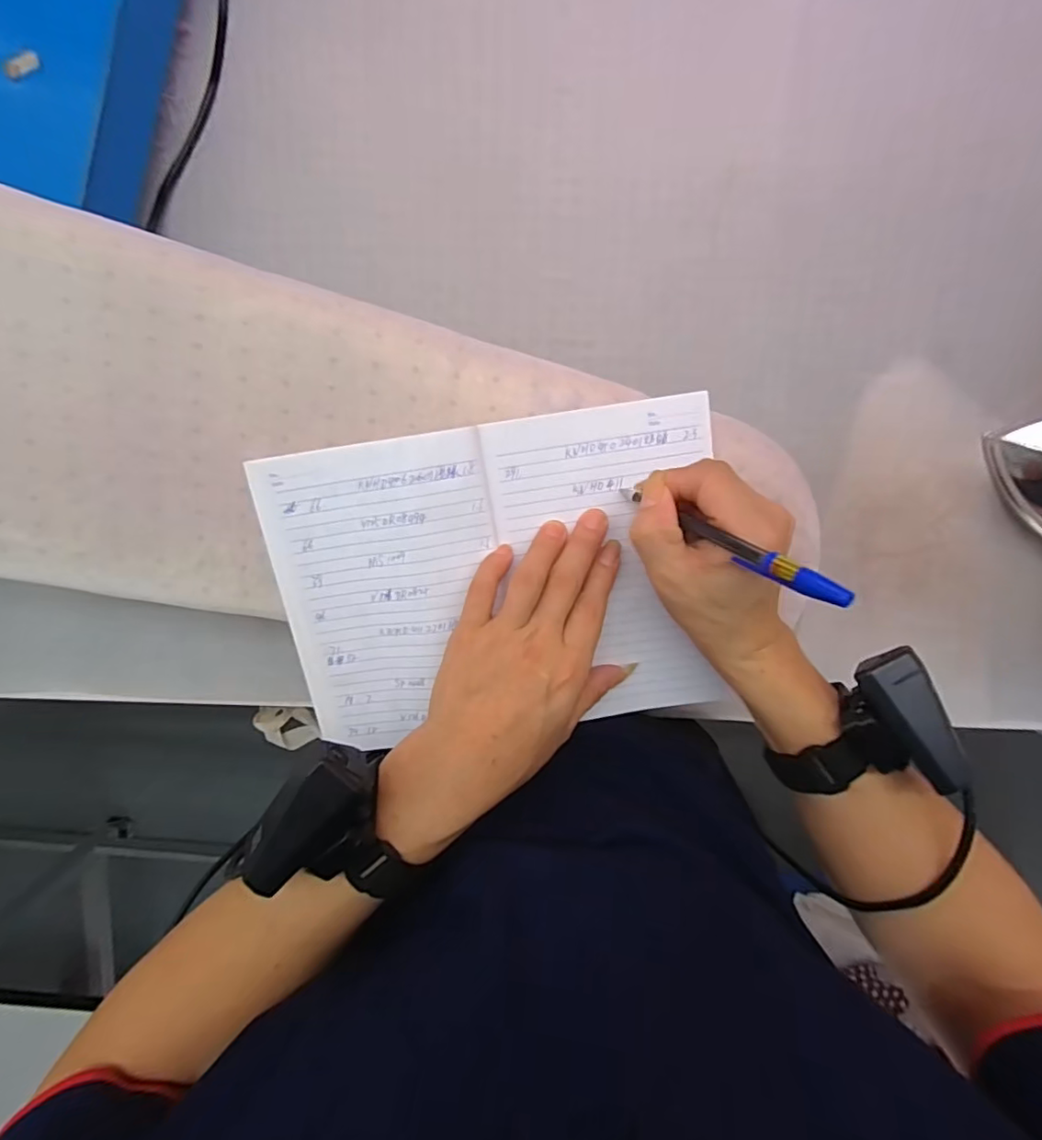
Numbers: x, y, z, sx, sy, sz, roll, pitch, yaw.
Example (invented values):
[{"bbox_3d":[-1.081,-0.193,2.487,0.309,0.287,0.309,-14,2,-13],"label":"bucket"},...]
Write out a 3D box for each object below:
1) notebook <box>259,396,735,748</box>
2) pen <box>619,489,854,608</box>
[{"bbox_3d":[-0.014,0.012,0.361,0.280,0.015,0.204,-9,106,0],"label":"notebook"},{"bbox_3d":[0.098,-0.018,0.286,0.011,0.153,0.010,25,100,-36],"label":"pen"}]

